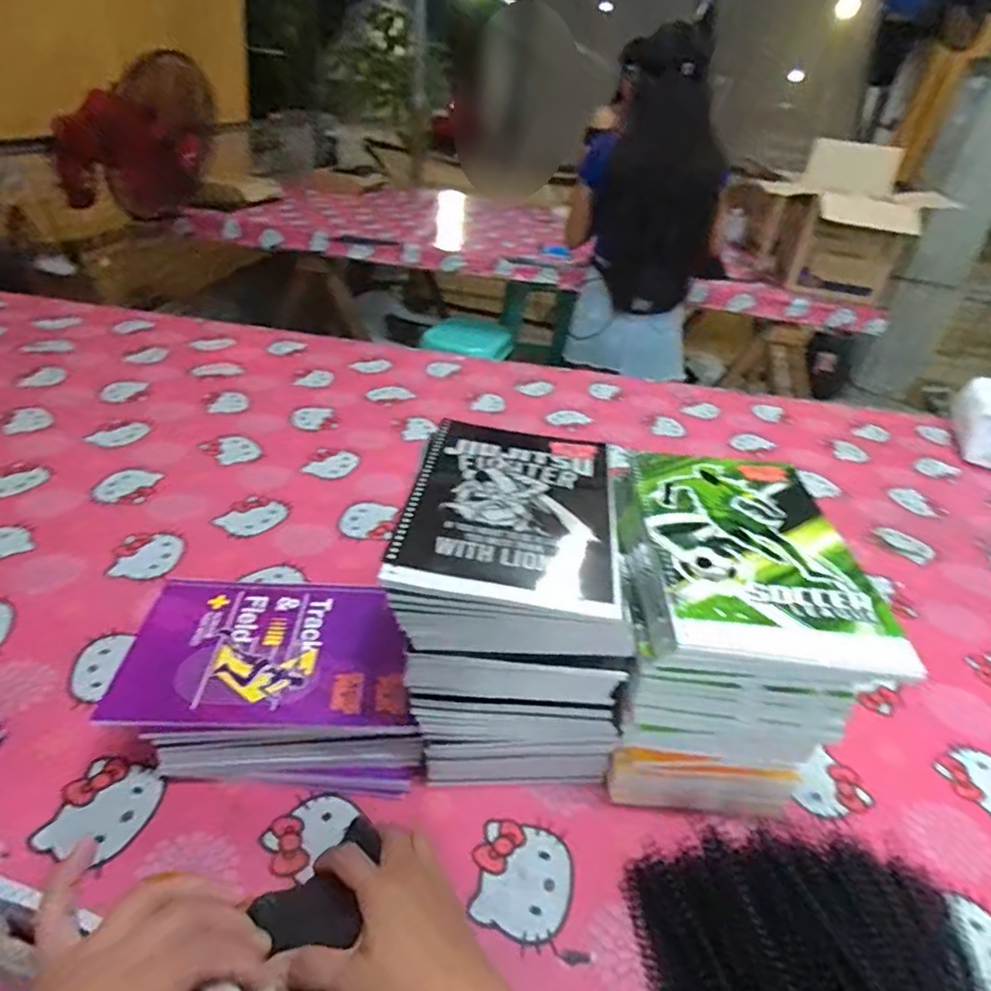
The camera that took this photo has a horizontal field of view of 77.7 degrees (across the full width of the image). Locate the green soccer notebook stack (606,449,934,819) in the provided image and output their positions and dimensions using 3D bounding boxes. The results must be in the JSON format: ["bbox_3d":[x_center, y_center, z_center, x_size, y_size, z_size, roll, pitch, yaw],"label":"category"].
[{"bbox_3d":[0.164,0.126,0.499,0.149,0.233,0.203,5,34,-3],"label":"green soccer notebook stack"}]

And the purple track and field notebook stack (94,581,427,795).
[{"bbox_3d":[-0.176,0.152,0.519,0.225,0.085,0.143,4,35,-5],"label":"purple track and field notebook stack"}]

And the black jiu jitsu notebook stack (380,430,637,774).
[{"bbox_3d":[0.007,0.093,0.507,0.169,0.222,0.204,3,35,-6],"label":"black jiu jitsu notebook stack"}]

